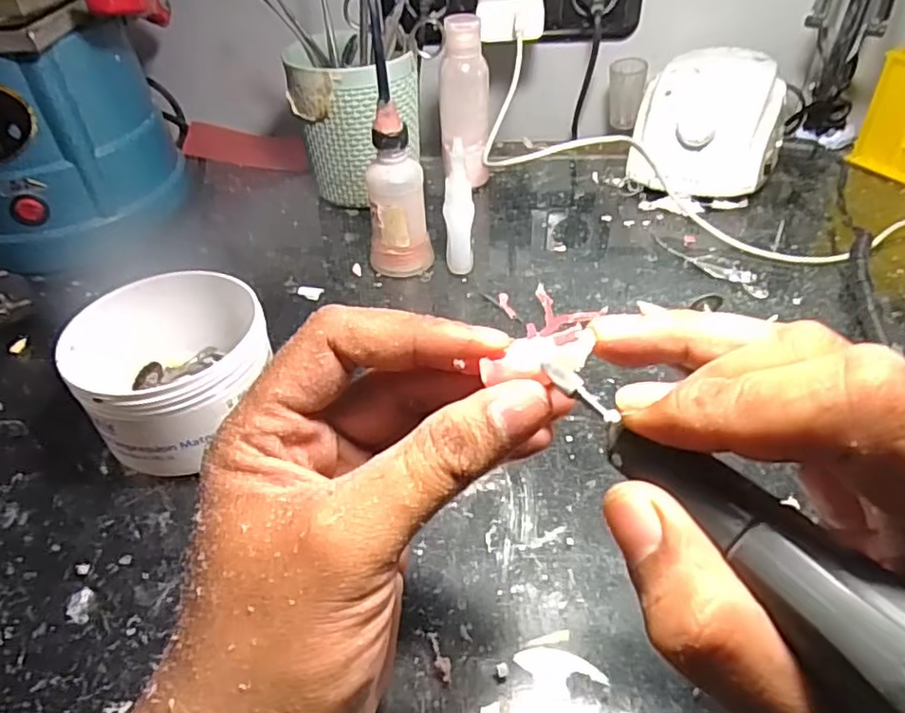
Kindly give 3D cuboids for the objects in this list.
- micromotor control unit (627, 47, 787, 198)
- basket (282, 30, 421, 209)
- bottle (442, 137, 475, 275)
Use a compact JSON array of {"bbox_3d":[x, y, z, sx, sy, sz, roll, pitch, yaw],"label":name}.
[{"bbox_3d":[0.207,-0.184,0.507,0.107,0.080,0.128,16,45,19],"label":"micromotor control unit"},{"bbox_3d":[-0.076,-0.177,0.494,0.094,0.110,0.082,18,46,21],"label":"basket"},{"bbox_3d":[0.004,-0.093,0.411,0.019,0.085,0.017,-3,42,0],"label":"bottle"}]

